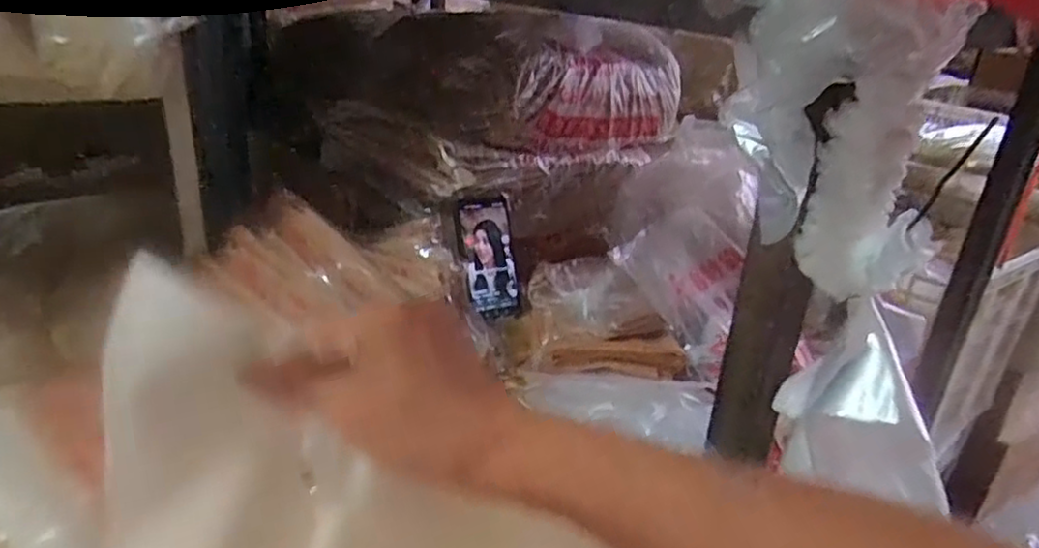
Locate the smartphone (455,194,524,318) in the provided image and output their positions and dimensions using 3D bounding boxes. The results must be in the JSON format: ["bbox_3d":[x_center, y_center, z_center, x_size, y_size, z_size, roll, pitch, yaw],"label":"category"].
[{"bbox_3d":[-0.035,-0.021,0.869,0.081,0.152,0.011,-11,7,-33],"label":"smartphone"}]

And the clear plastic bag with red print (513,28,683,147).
[{"bbox_3d":[0.113,-0.251,0.970,0.348,0.140,0.042,-19,34,-40],"label":"clear plastic bag with red print"}]

